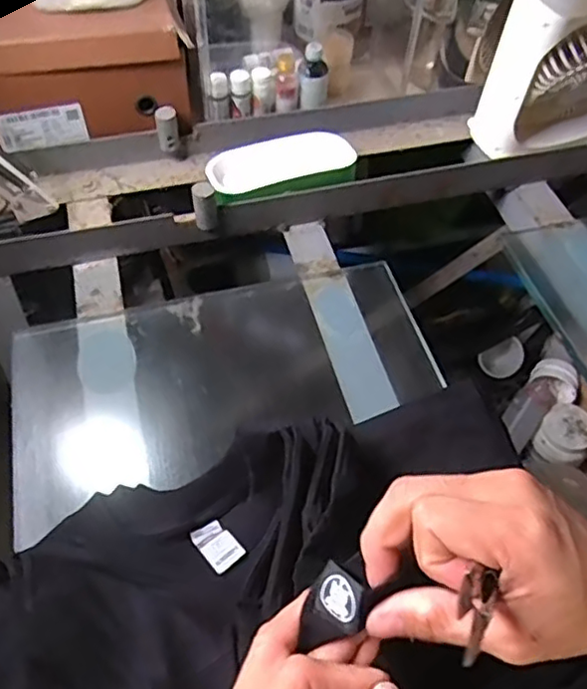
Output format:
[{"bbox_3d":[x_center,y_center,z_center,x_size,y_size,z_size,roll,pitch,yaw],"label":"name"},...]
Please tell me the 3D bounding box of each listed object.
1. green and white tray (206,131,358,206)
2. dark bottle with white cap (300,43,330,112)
[{"bbox_3d":[-0.014,-0.216,0.760,0.173,0.020,0.096,-13,55,-11],"label":"green and white tray"},{"bbox_3d":[0.028,-0.349,0.812,0.036,0.080,0.033,3,54,0],"label":"dark bottle with white cap"}]

